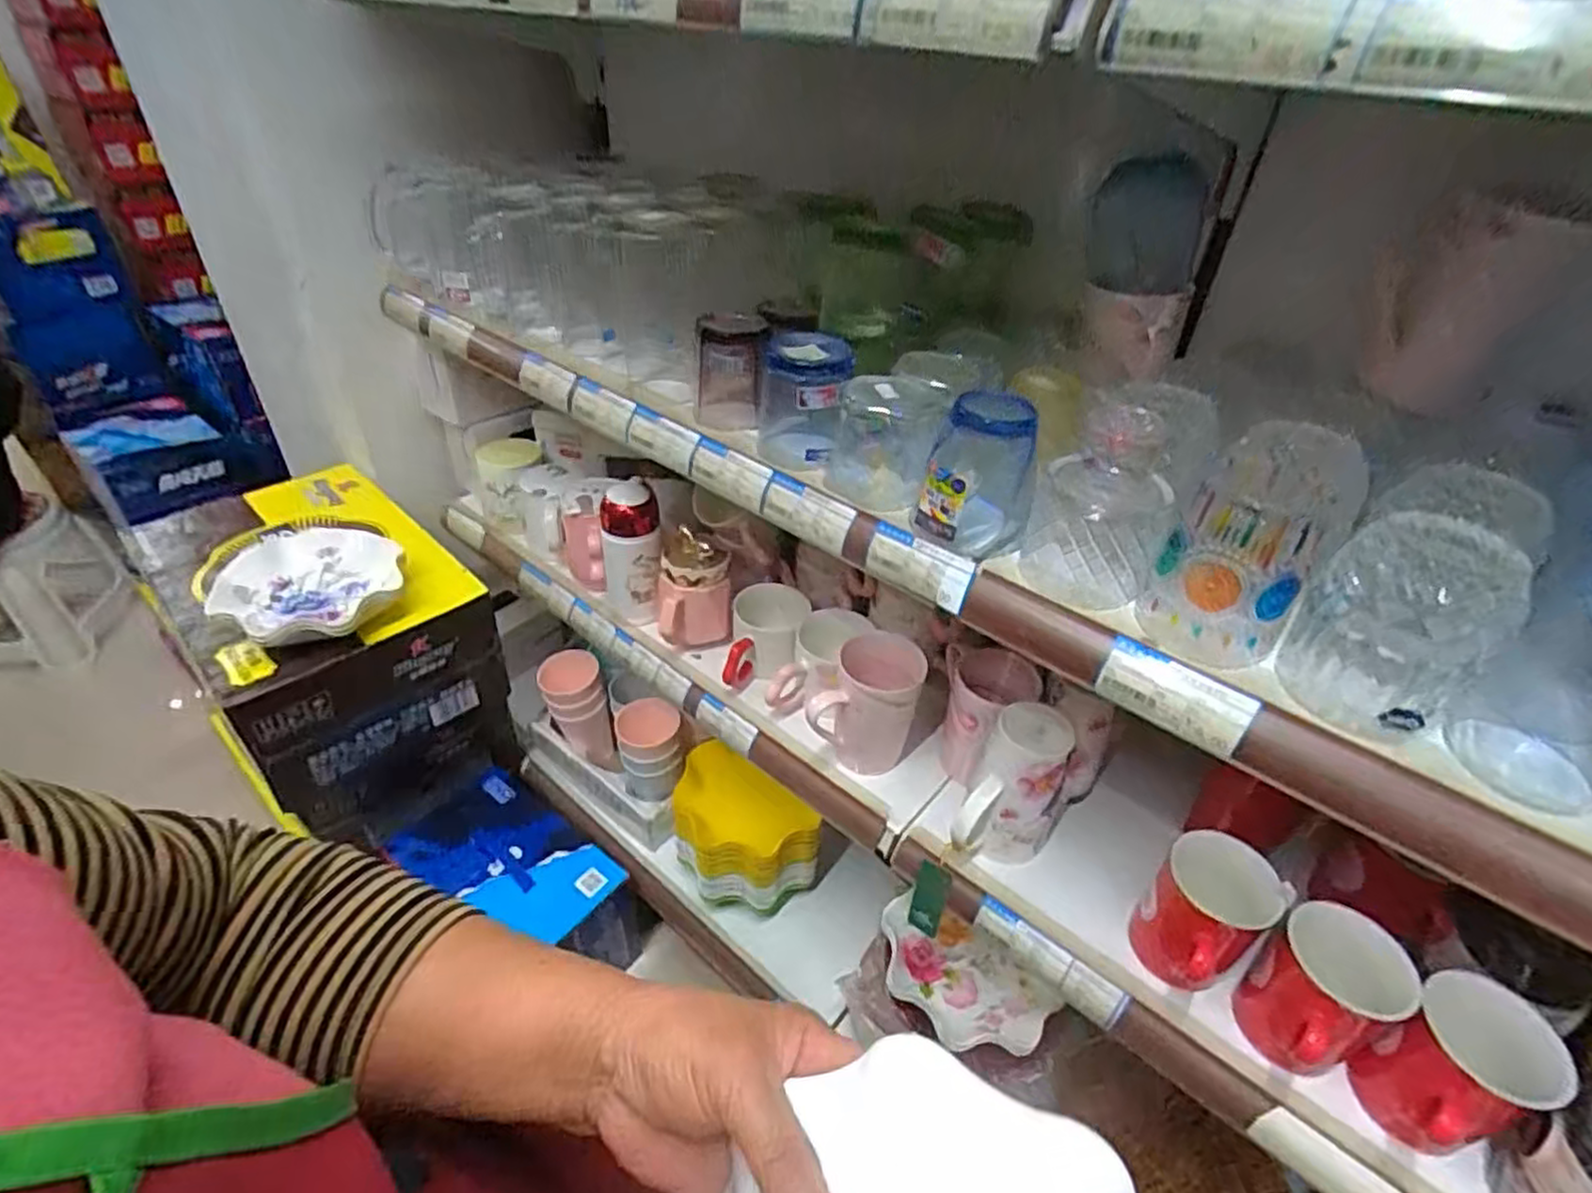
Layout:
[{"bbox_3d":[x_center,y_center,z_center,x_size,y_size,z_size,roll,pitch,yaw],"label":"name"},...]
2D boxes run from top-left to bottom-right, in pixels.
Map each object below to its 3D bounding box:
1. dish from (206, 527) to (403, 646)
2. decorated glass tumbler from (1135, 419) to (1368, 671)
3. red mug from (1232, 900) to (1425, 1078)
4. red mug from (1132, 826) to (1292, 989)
[{"bbox_3d":[-0.531,-0.018,0.800,0.173,0.036,0.154,19,41,18],"label":"dish"},{"bbox_3d":[0.254,-0.028,0.416,0.079,0.118,0.073,3,38,-2],"label":"decorated glass tumbler"},{"bbox_3d":[0.354,0.280,0.520,0.082,0.118,0.077,-6,39,-13],"label":"red mug"},{"bbox_3d":[0.299,0.244,0.563,0.088,0.109,0.076,-14,42,-22],"label":"red mug"}]

